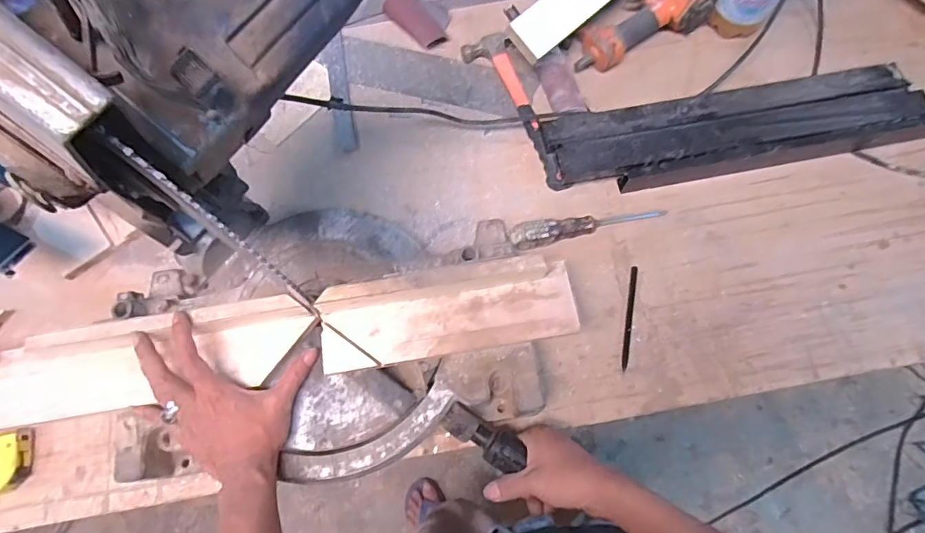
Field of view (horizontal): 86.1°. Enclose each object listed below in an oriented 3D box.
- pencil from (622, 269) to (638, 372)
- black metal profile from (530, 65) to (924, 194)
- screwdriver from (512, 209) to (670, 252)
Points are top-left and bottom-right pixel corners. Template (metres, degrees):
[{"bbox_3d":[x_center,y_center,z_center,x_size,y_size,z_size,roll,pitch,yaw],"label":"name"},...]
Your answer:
[{"bbox_3d":[0.217,0.066,0.642,0.009,0.004,0.138,11,73,4],"label":"pencil"},{"bbox_3d":[0.385,-0.194,0.687,0.555,0.043,0.140,-11,73,-3],"label":"black metal profile"},{"bbox_3d":[0.168,-0.052,0.659,0.209,0.032,0.031,-10,73,-3],"label":"screwdriver"}]

